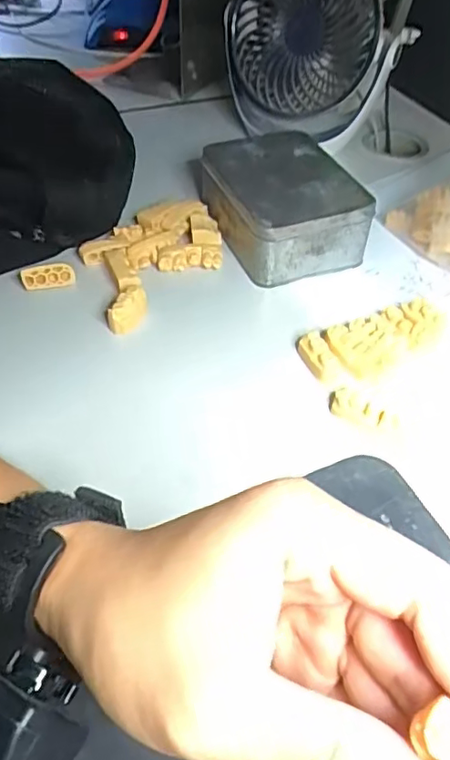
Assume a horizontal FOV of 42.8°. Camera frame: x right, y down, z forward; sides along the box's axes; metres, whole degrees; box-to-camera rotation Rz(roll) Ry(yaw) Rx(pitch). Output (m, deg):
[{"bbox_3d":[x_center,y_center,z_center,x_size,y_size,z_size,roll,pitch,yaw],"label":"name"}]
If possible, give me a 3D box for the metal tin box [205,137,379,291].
[{"bbox_3d":[0.041,-0.136,0.439,0.096,0.047,0.123,-14,51,-15],"label":"metal tin box"}]

